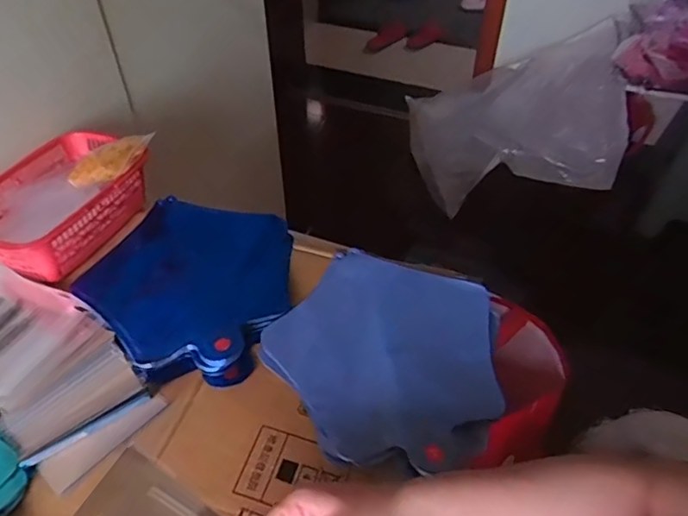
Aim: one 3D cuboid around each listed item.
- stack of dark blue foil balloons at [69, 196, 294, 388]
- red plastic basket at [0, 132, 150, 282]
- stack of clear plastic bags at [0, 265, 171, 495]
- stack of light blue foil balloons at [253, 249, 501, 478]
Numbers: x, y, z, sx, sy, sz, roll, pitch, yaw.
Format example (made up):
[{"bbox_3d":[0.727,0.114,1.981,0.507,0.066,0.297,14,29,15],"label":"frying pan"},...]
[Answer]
[{"bbox_3d":[-0.174,0.023,0.630,0.230,0.036,0.233,18,49,16],"label":"stack of dark blue foil balloons"},{"bbox_3d":[-0.349,-0.070,0.682,0.151,0.064,0.218,21,50,18],"label":"red plastic basket"},{"bbox_3d":[-0.330,0.095,0.572,0.326,0.016,0.145,24,51,20],"label":"stack of clear plastic bags"},{"bbox_3d":[0.053,0.090,0.570,0.228,0.010,0.243,28,52,24],"label":"stack of light blue foil balloons"}]

